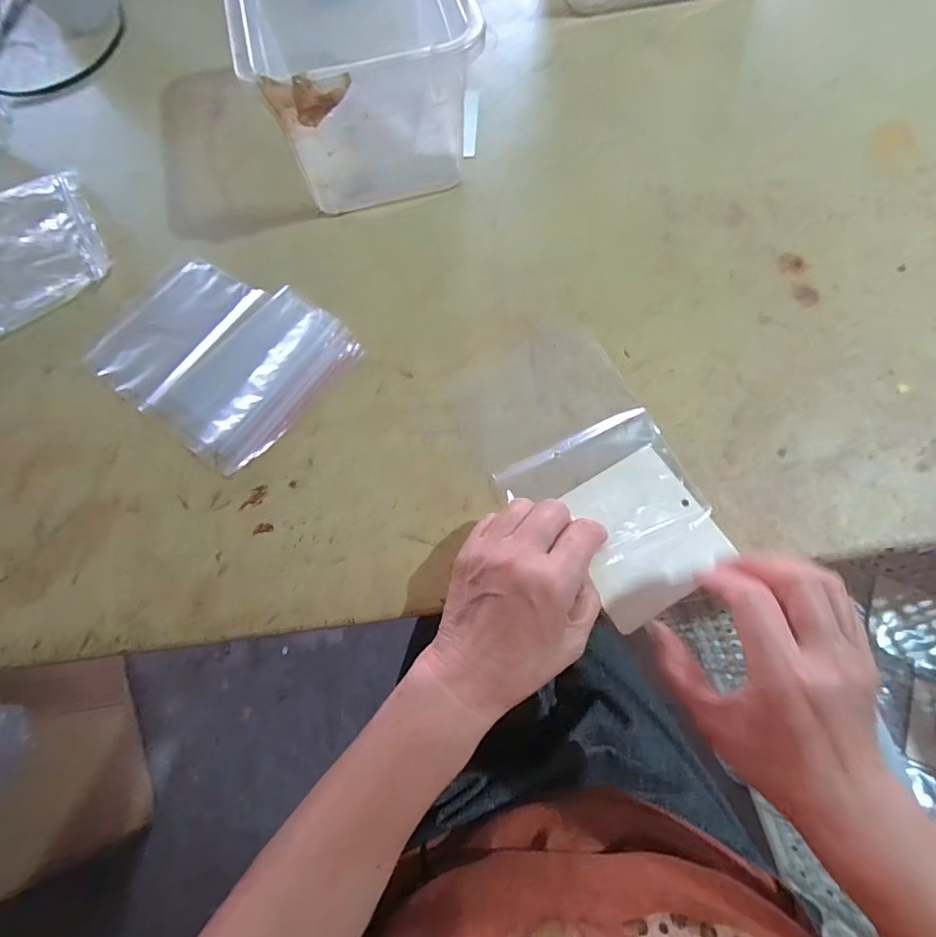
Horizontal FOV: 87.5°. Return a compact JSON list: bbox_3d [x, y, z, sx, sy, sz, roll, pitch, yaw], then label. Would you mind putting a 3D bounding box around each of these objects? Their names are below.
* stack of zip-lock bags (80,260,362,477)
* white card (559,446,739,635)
[{"bbox_3d":[-0.207,-0.099,0.406,0.192,0.012,0.149,35,74,15],"label":"stack of zip-lock bags"},{"bbox_3d":[0.119,0.046,0.343,0.095,0.004,0.100,-31,66,-4],"label":"white card"}]

